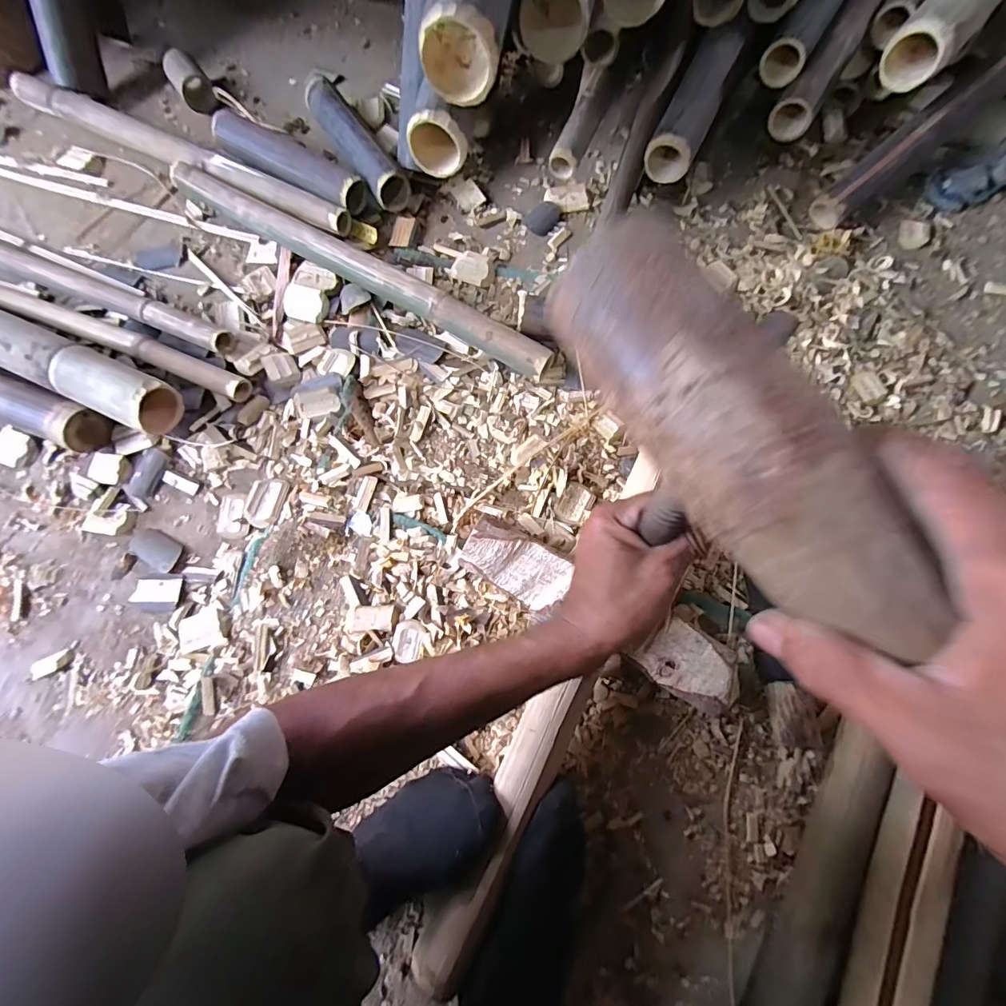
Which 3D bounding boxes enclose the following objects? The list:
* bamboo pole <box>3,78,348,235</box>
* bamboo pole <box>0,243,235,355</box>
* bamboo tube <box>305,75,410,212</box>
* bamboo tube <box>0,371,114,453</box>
[{"bbox_3d":[-0.522,-0.554,0.719,0.637,0.051,0.051,25,78,7],"label":"bamboo pole"},{"bbox_3d":[-0.686,-0.342,0.678,0.638,0.039,0.048,21,78,7],"label":"bamboo pole"},{"bbox_3d":[-0.234,-0.564,0.705,0.058,0.061,0.251,-35,78,-7],"label":"bamboo tube"},{"bbox_3d":[-0.698,-0.151,0.602,0.342,0.062,0.063,21,78,7],"label":"bamboo tube"}]

